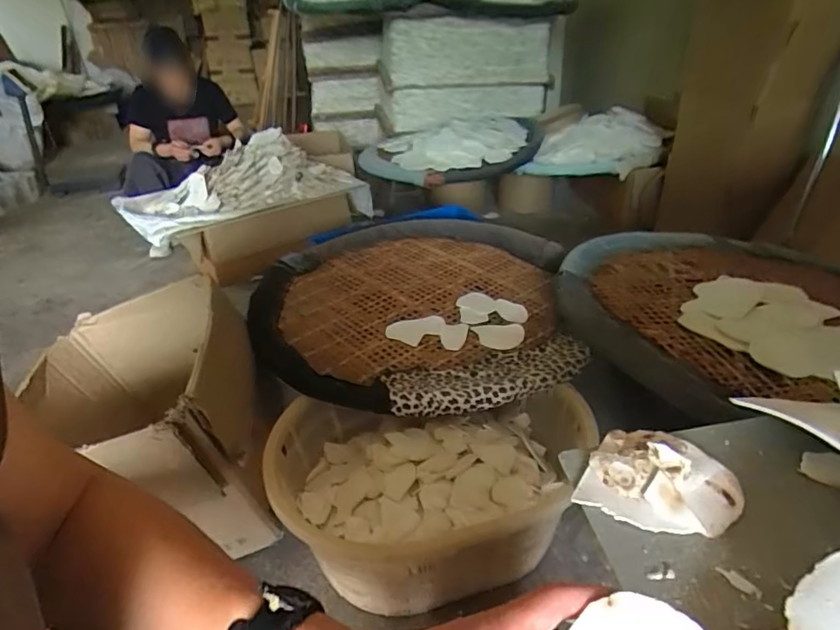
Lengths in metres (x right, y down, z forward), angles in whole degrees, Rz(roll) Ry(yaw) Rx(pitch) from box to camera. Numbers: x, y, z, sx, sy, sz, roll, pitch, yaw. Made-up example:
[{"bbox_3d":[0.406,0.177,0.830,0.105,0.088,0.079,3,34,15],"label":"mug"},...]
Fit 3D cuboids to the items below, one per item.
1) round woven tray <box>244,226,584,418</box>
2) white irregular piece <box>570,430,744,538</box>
[{"bbox_3d":[-0.045,-0.056,1.355,0.831,0.058,0.923,0,32,8],"label":"round woven tray"},{"bbox_3d":[0.217,0.148,0.464,0.123,0.031,0.094,16,37,29],"label":"white irregular piece"}]

